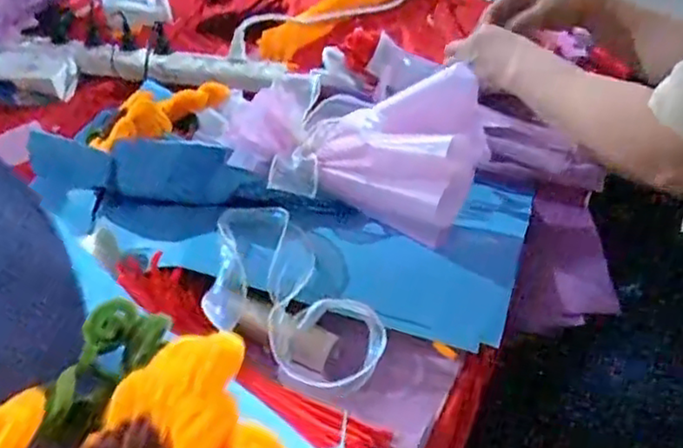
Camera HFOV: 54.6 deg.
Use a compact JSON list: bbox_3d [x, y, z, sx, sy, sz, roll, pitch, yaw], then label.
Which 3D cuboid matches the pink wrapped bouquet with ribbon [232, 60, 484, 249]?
[{"bbox_3d":[0.004,-0.076,0.658,0.298,0.140,0.124,16,46,32],"label":"pink wrapped bouquet with ribbon"}]

